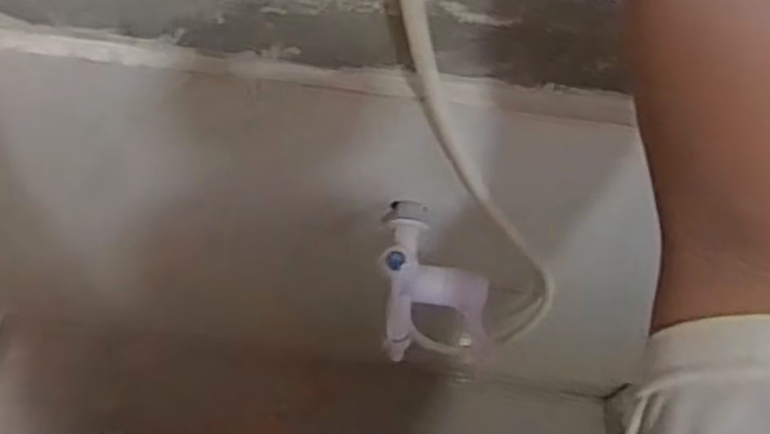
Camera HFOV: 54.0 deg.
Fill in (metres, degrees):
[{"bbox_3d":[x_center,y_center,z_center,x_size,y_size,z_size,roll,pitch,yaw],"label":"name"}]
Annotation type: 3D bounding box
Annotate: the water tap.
[{"bbox_3d":[0.047,0.056,0.707,0.099,0.099,0.134,2,70,1],"label":"water tap"}]

